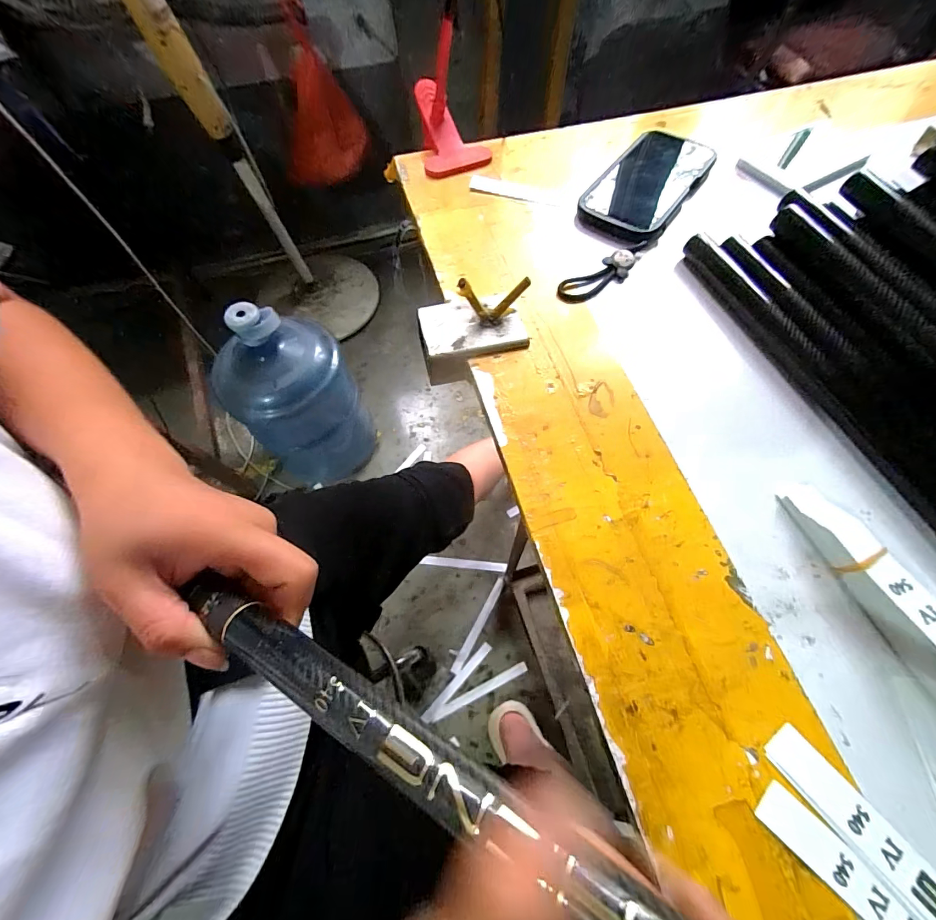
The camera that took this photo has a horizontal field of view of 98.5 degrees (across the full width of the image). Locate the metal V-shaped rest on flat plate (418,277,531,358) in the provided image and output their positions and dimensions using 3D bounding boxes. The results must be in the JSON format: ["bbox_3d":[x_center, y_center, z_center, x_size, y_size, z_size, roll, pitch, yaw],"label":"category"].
[{"bbox_3d":[0.002,-0.112,0.312,0.089,0.043,0.060,1,65,2],"label":"metal V-shaped rest on flat plate"}]

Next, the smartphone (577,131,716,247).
[{"bbox_3d":[0.178,-0.272,0.397,0.081,0.018,0.166,36,71,17],"label":"smartphone"}]

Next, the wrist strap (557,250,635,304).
[{"bbox_3d":[0.115,-0.159,0.352,0.080,0.011,0.025,-28,67,-11],"label":"wrist strap"}]

